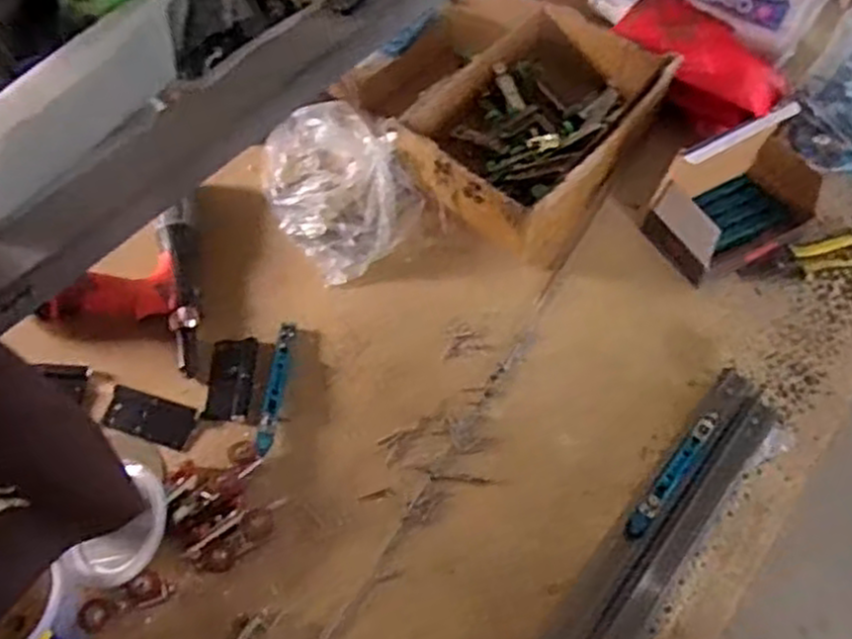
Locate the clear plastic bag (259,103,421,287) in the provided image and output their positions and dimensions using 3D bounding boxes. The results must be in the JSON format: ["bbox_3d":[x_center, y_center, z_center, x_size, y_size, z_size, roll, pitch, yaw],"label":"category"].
[{"bbox_3d":[-0.109,-0.183,0.948,0.169,0.070,0.251,-24,63,-16],"label":"clear plastic bag"}]

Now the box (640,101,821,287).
[{"bbox_3d":[0.371,-0.149,0.912,0.178,0.126,0.127,-27,63,-17],"label":"box"}]

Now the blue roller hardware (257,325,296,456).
[{"bbox_3d":[-0.162,0.070,0.830,0.019,0.016,0.161,5,59,0],"label":"blue roller hardware"}]

